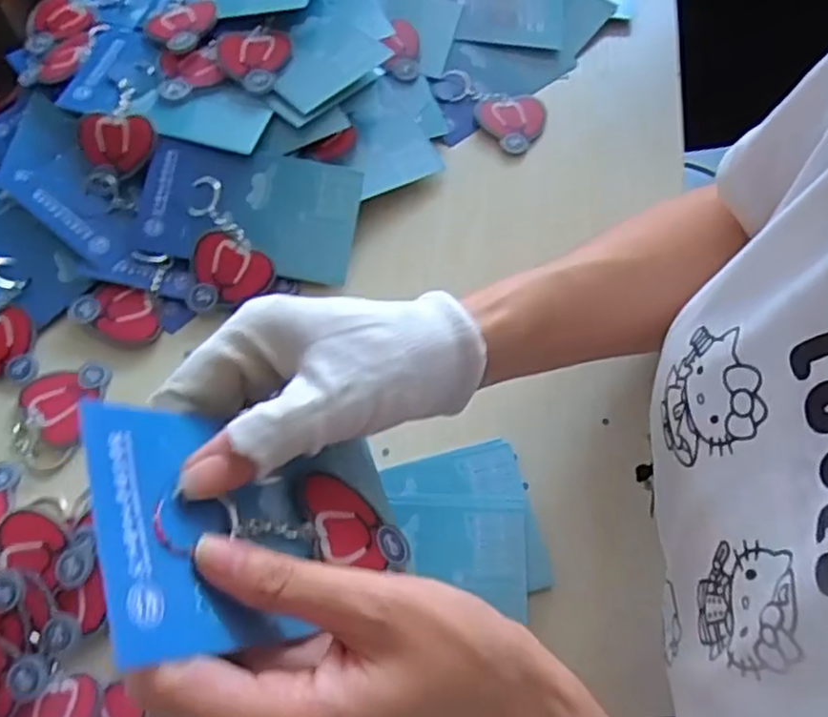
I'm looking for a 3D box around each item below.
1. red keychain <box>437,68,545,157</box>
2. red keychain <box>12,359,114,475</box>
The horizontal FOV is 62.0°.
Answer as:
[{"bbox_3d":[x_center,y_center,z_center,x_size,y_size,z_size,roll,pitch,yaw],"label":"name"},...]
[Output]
[{"bbox_3d":[0.063,-0.192,0.519,0.058,0.009,0.088,-39,69,-19],"label":"red keychain"},{"bbox_3d":[-0.210,0.031,0.403,0.046,0.007,0.066,11,63,5],"label":"red keychain"}]

